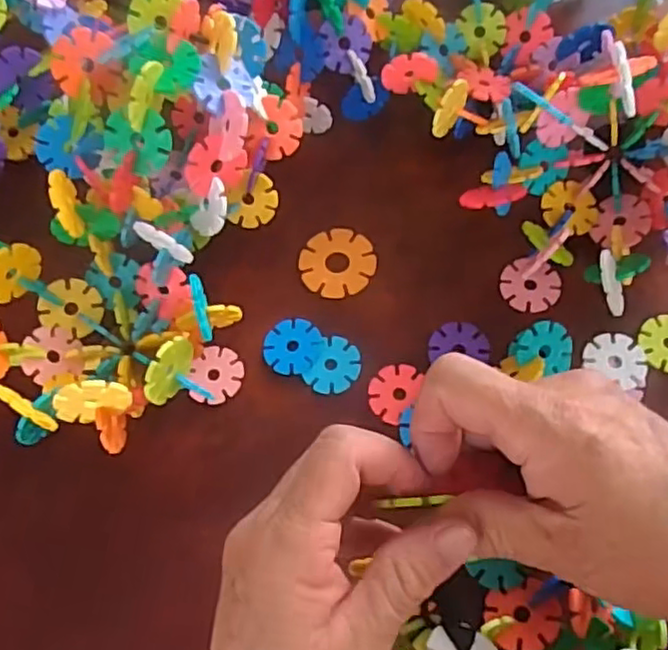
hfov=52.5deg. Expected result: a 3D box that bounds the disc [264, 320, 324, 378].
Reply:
[{"bbox_3d":[-0.023,0.011,0.371,0.031,0.004,0.031,-2,68,6],"label":"disc"}]

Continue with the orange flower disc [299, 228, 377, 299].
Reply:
[{"bbox_3d":[0.002,-0.035,0.391,0.041,0.005,0.042,-2,68,6],"label":"orange flower disc"}]

